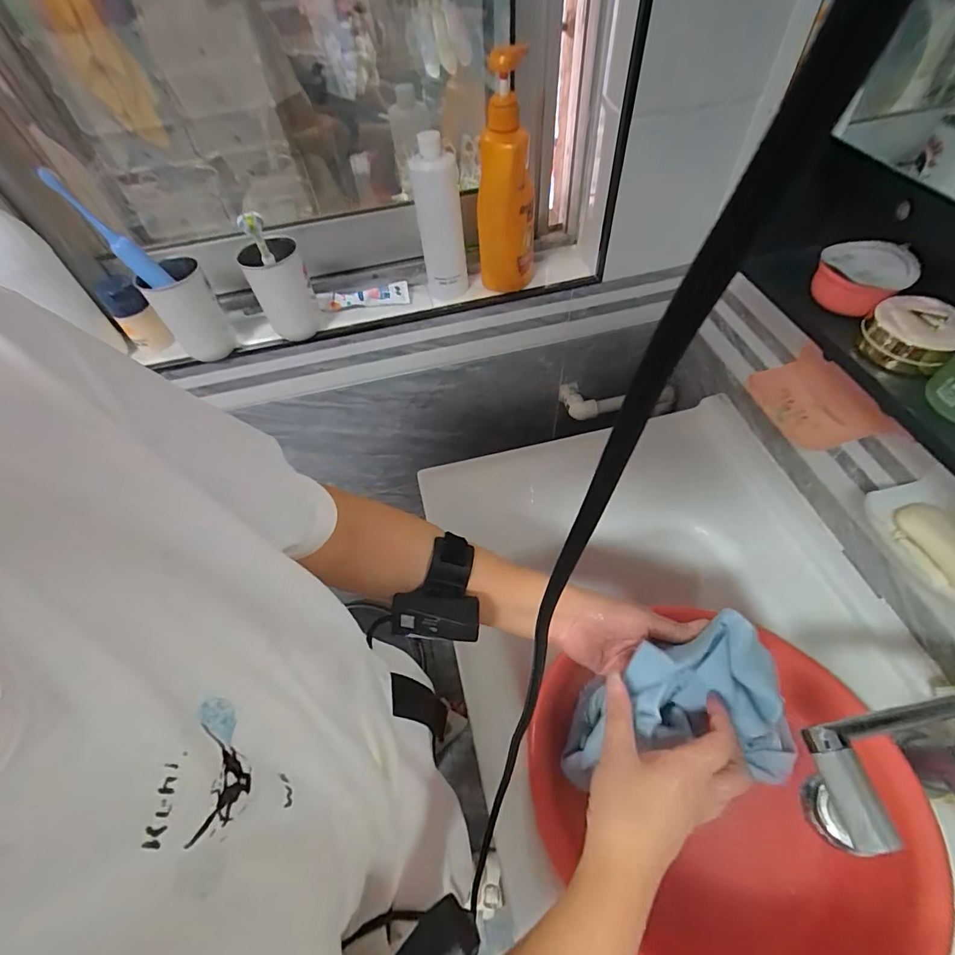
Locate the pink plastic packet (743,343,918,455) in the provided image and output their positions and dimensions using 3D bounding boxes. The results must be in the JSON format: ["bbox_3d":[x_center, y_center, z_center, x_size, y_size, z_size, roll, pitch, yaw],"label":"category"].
[{"bbox_3d":[0.409,-0.084,0.557,0.083,0.018,0.150,-41,55,28],"label":"pink plastic packet"}]

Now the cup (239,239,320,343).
[{"bbox_3d":[-0.256,-0.245,0.614,0.069,0.125,0.069,-2,55,3],"label":"cup"}]

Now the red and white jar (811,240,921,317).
[{"bbox_3d":[0.365,-0.191,0.443,0.067,0.038,0.074,-40,62,-22],"label":"red and white jar"}]

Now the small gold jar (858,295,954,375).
[{"bbox_3d":[0.381,-0.126,0.409,0.062,0.037,0.067,-2,55,3],"label":"small gold jar"}]

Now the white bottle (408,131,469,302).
[{"bbox_3d":[-0.050,-0.349,0.648,0.060,0.194,0.065,-14,55,-6],"label":"white bottle"}]

